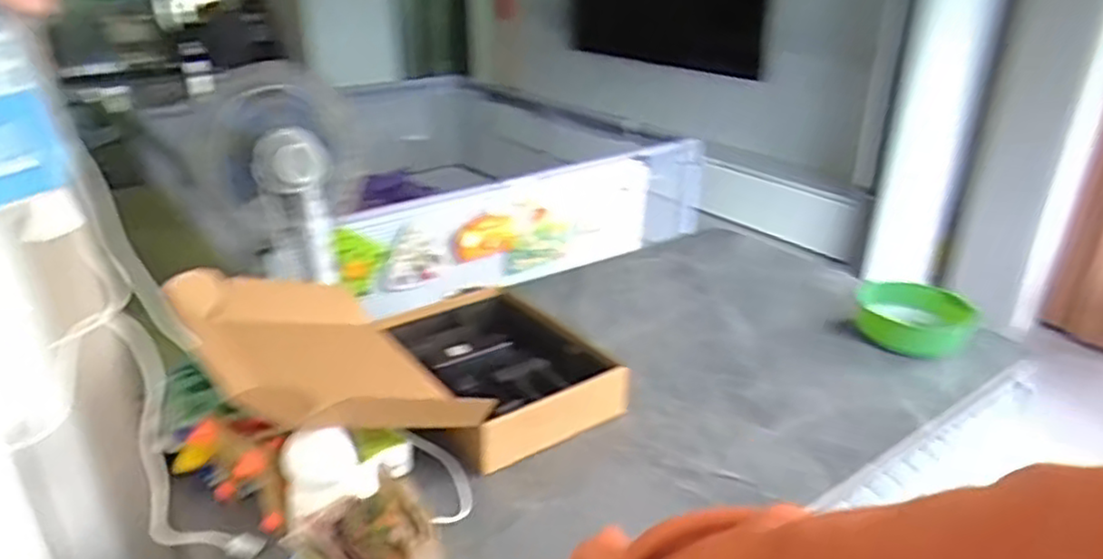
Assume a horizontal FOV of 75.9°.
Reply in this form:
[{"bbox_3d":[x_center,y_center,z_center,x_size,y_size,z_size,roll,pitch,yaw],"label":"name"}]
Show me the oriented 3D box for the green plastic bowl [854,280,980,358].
[{"bbox_3d":[0.686,0.072,1.343,0.203,0.081,0.219,17,29,26],"label":"green plastic bowl"}]

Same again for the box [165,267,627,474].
[{"bbox_3d":[-0.222,0.101,1.071,0.562,0.226,0.423,-15,31,-32],"label":"box"}]

